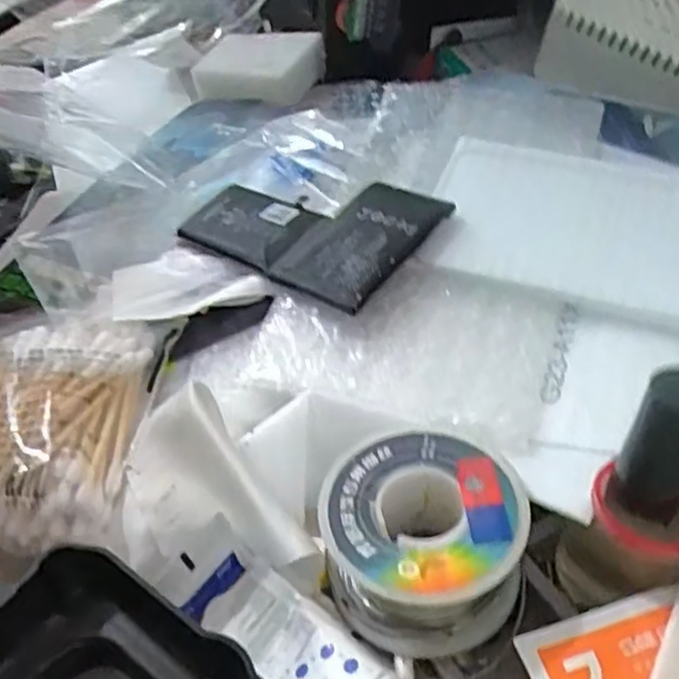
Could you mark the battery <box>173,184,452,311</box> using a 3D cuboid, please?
[{"bbox_3d":[-0.013,-0.046,0.278,0.094,0.006,0.059,25,59,37],"label":"battery"}]

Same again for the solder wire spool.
[{"bbox_3d":[0.022,0.054,0.199,0.051,0.031,0.052,1,49,-1],"label":"solder wire spool"}]

